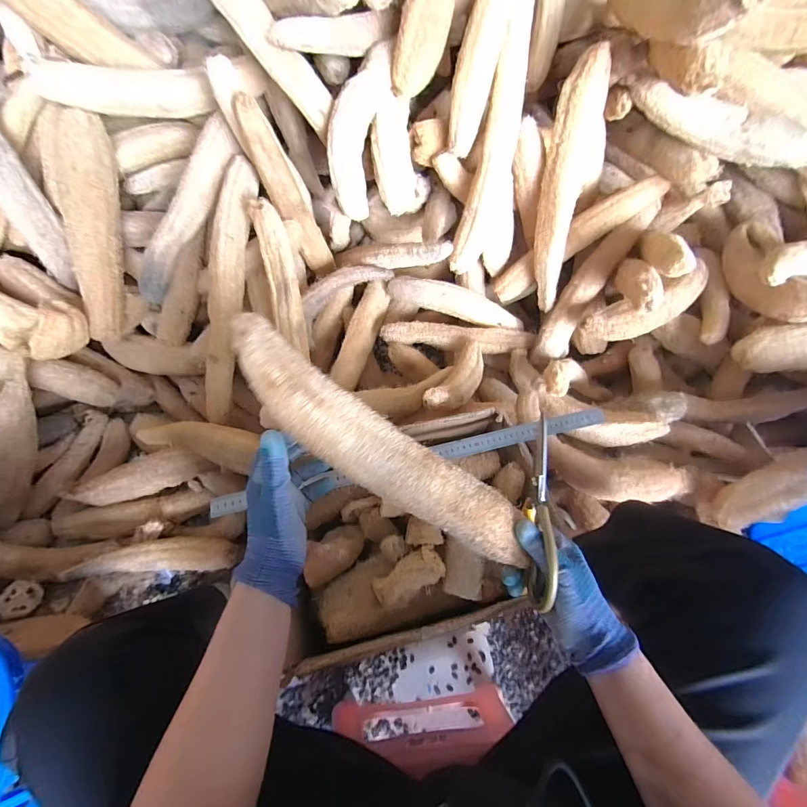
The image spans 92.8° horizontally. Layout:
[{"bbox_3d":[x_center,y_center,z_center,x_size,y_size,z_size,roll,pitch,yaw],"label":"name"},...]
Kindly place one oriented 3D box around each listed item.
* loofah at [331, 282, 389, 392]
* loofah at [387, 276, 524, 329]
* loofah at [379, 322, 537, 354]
[{"bbox_3d":[-0.096,-0.154,0.864,0.058,0.051,0.301,14,61,6],"label":"loofah"},{"bbox_3d":[0.119,-0.233,0.880,0.325,0.064,0.053,13,61,6],"label":"loofah"},{"bbox_3d":[0.124,-0.148,0.858,0.344,0.040,0.069,2,60,0],"label":"loofah"}]

